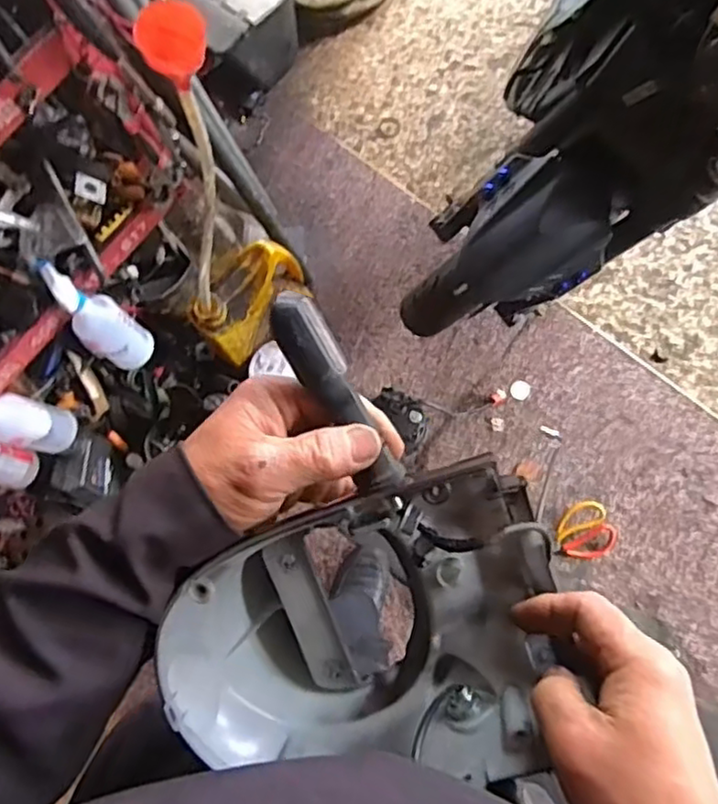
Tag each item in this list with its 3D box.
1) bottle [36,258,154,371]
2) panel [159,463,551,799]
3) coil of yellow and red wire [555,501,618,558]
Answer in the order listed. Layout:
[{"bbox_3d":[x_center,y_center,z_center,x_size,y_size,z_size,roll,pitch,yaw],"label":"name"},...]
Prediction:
[{"bbox_3d":[-0.396,-0.122,1.028,0.085,0.221,0.075,-49,51,-9],"label":"bottle"},{"bbox_3d":[0.002,0.113,0.345,0.196,0.106,0.142,-1,78,0],"label":"panel"},{"bbox_3d":[0.437,0.243,1.271,0.113,0.058,0.103,-1,80,4],"label":"coil of yellow and red wire"}]

